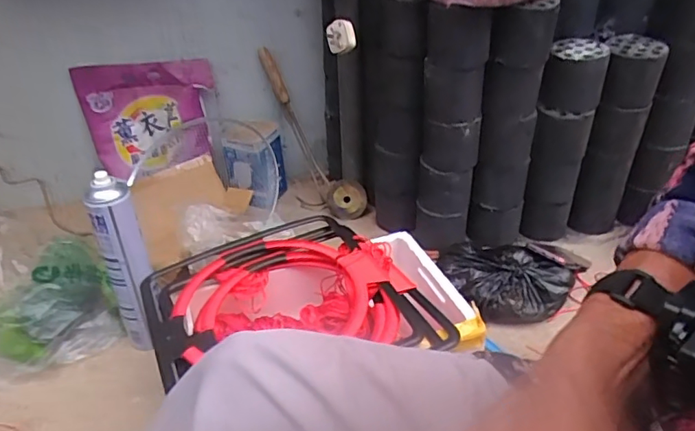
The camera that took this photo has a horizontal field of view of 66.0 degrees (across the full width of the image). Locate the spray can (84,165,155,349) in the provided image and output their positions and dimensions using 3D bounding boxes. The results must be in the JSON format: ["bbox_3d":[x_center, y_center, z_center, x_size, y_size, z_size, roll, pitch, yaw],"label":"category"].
[{"bbox_3d":[-0.350,0.082,0.860,0.055,0.324,0.056,-2,33,1],"label":"spray can"}]

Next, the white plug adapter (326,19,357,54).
[{"bbox_3d":[-0.009,-0.281,0.840,0.044,0.051,0.026,-3,33,1],"label":"white plug adapter"}]

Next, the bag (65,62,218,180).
[{"bbox_3d":[-0.451,-0.217,1.217,0.293,0.251,0.081,-2,17,7],"label":"bag"}]

